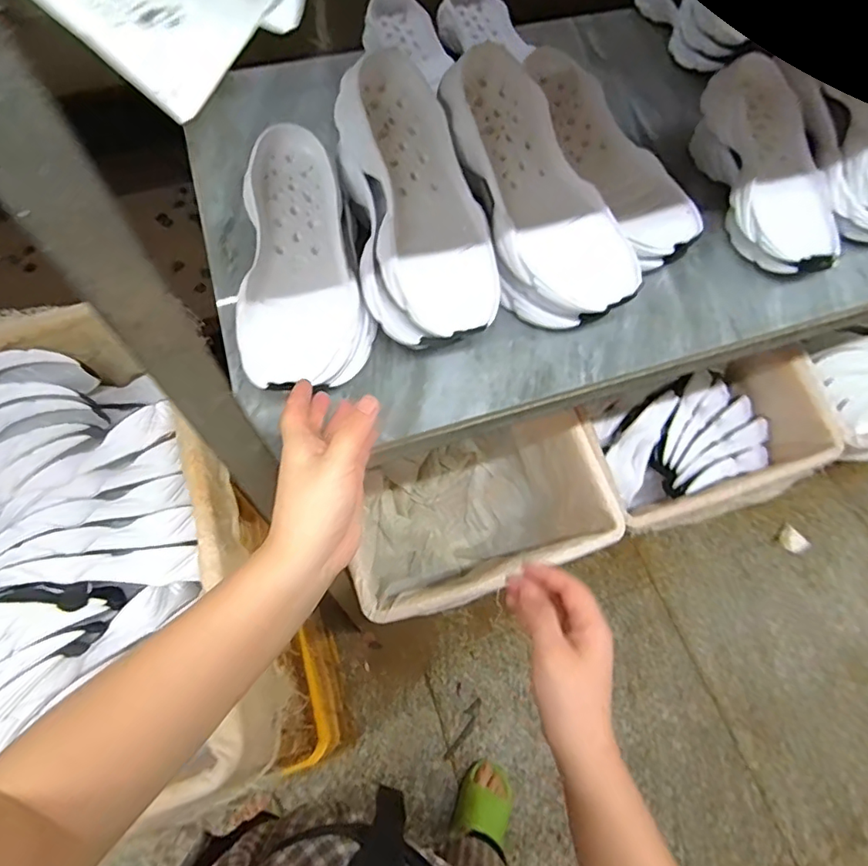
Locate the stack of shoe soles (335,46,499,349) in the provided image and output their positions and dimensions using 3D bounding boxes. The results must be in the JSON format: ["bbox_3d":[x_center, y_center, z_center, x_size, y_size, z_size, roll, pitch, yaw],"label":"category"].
[{"bbox_3d":[-0.018,-0.212,0.511,0.118,0.062,0.272,-14,83,-6],"label":"stack of shoe soles"}]

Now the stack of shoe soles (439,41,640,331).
[{"bbox_3d":[0.101,-0.236,0.522,0.118,0.064,0.276,-23,88,-11],"label":"stack of shoe soles"}]

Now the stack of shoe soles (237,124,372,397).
[{"bbox_3d":[-0.127,-0.165,0.508,0.116,0.092,0.266,-7,62,-3],"label":"stack of shoe soles"}]

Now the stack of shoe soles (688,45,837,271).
[{"bbox_3d":[0.372,-0.292,0.598,0.112,0.073,0.266,-7,74,-3],"label":"stack of shoe soles"}]

